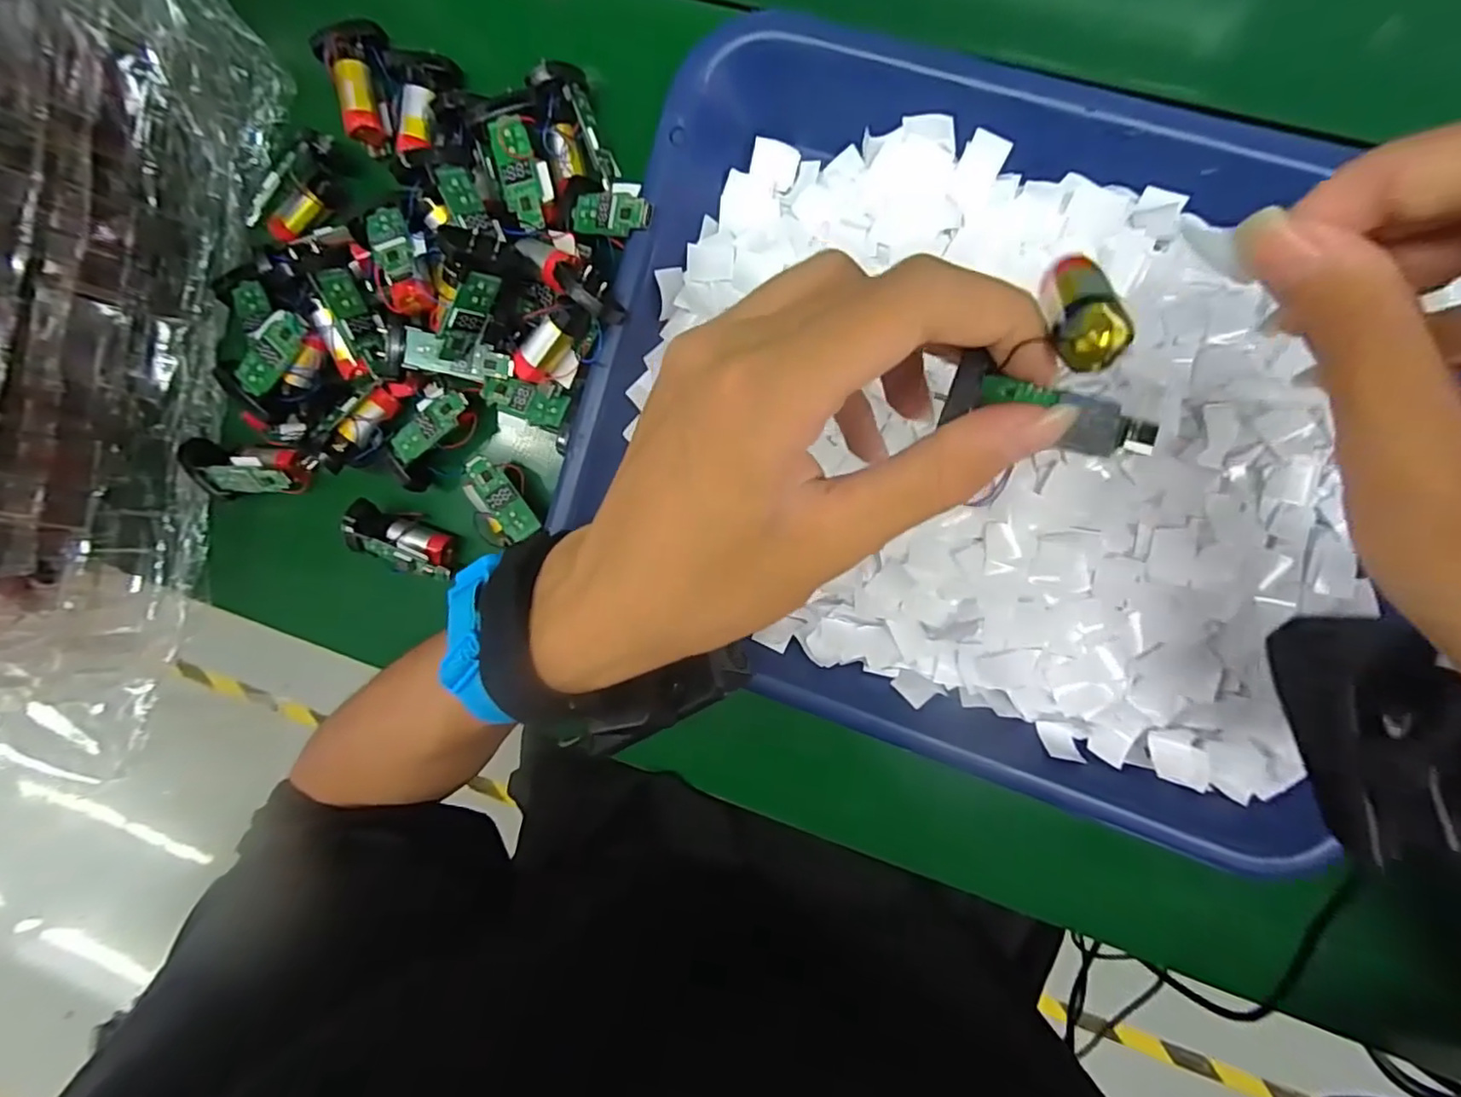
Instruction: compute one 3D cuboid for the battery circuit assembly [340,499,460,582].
[{"bbox_3d":[-0.156,-0.002,0.300,0.050,0.019,0.023,25,96,-10],"label":"battery circuit assembly"}]

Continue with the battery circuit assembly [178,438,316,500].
[{"bbox_3d":[-0.235,-0.038,0.306,0.058,0.019,0.027,3,99,8],"label":"battery circuit assembly"}]

